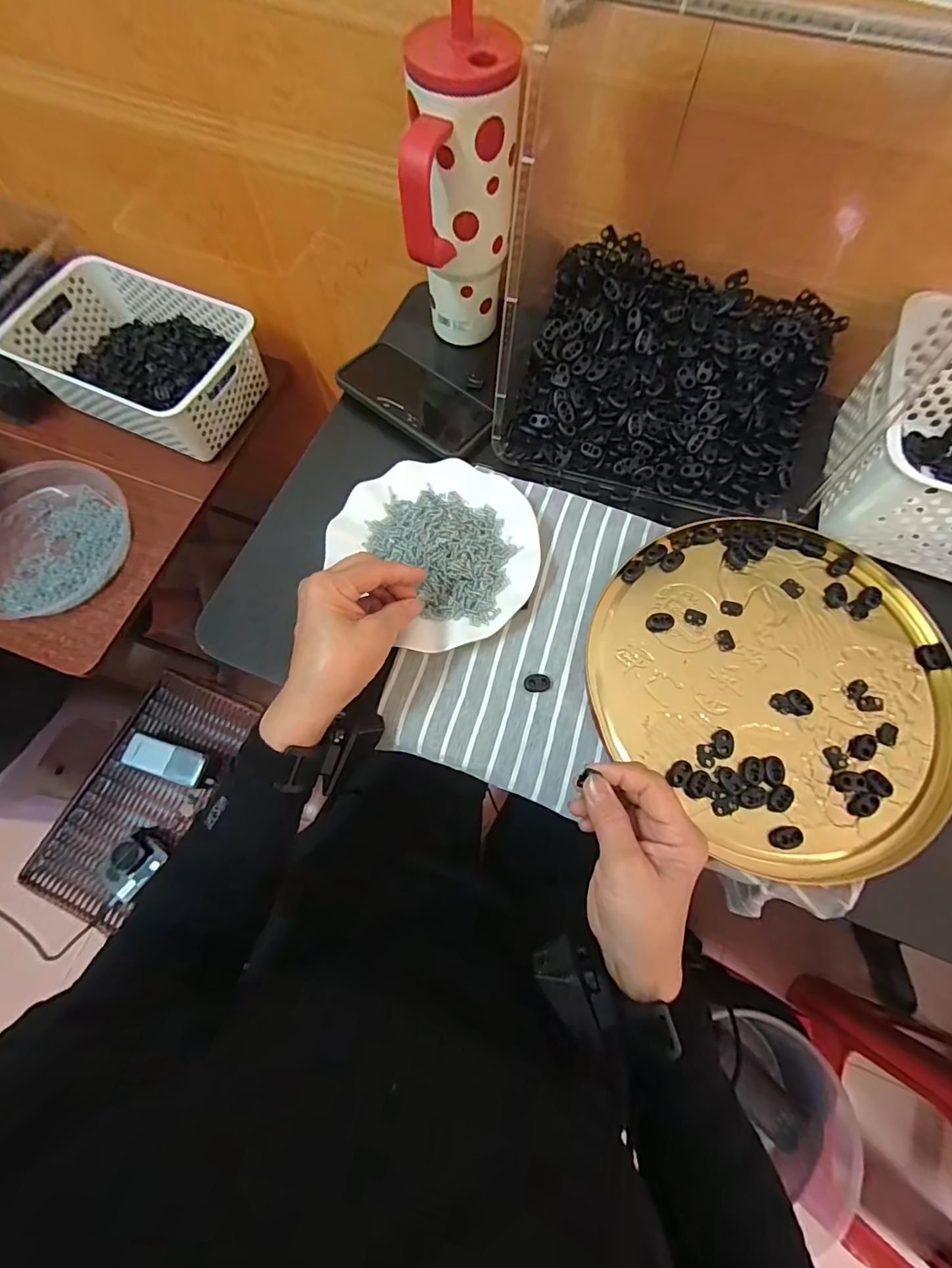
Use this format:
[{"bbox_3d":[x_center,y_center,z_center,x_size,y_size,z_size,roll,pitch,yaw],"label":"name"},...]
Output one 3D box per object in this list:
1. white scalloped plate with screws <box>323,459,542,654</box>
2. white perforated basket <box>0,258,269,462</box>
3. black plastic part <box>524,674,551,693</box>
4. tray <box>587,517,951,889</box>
[{"bbox_3d":[-0.032,-0.077,0.434,0.178,0.026,0.170,0,71,0],"label":"white scalloped plate with screws"},{"bbox_3d":[-0.484,-0.406,0.720,0.315,0.100,0.212,24,73,7],"label":"white perforated basket"},{"bbox_3d":[0.051,0.041,0.404,0.021,0.009,0.014,0,71,0],"label":"black plastic part"},{"bbox_3d":[0.248,0.032,0.405,0.273,0.011,0.293,0,71,0],"label":"tray"}]

